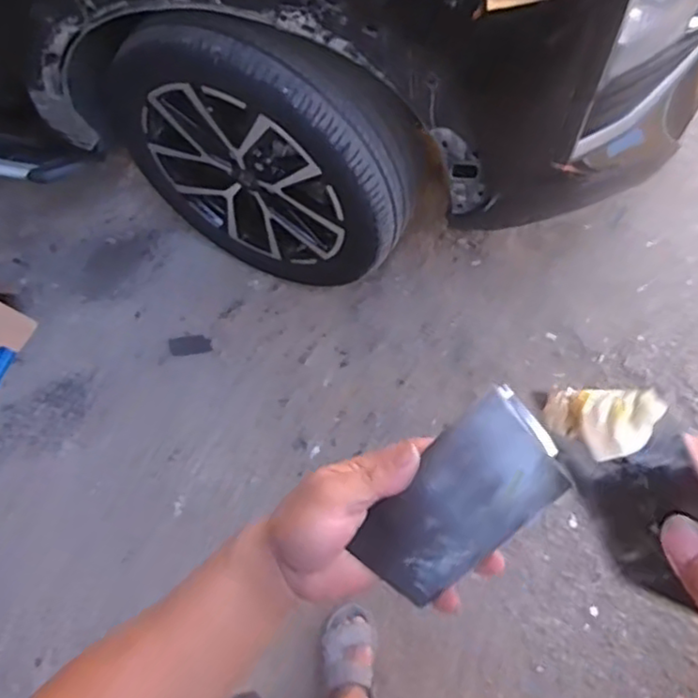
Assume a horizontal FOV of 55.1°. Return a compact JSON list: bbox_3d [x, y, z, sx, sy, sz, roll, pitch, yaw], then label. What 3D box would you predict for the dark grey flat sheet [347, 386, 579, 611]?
[{"bbox_3d":[0.063,0.092,0.394,0.069,0.006,0.141,43,112,1],"label":"dark grey flat sheet"}]

